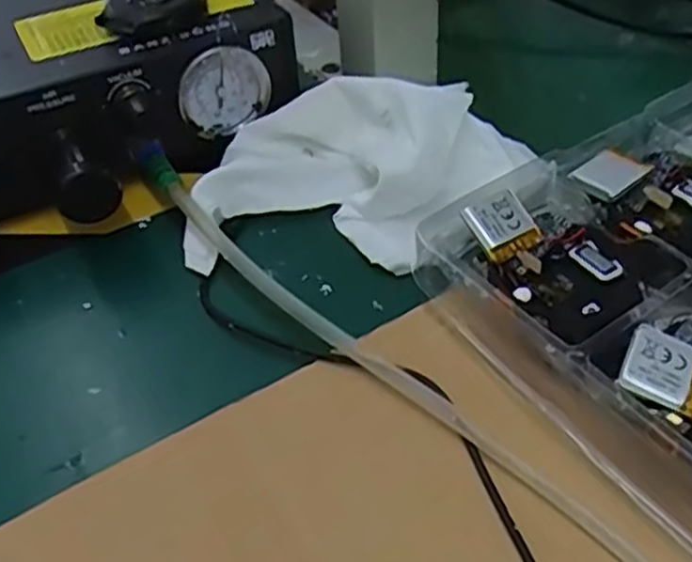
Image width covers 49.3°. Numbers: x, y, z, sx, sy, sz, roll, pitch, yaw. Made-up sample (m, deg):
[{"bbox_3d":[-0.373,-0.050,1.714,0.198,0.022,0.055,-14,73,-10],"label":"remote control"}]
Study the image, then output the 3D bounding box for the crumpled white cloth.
[{"bbox_3d":[0.008,-0.048,0.334,0.141,0.036,0.108,4,45,10],"label":"crumpled white cloth"}]

